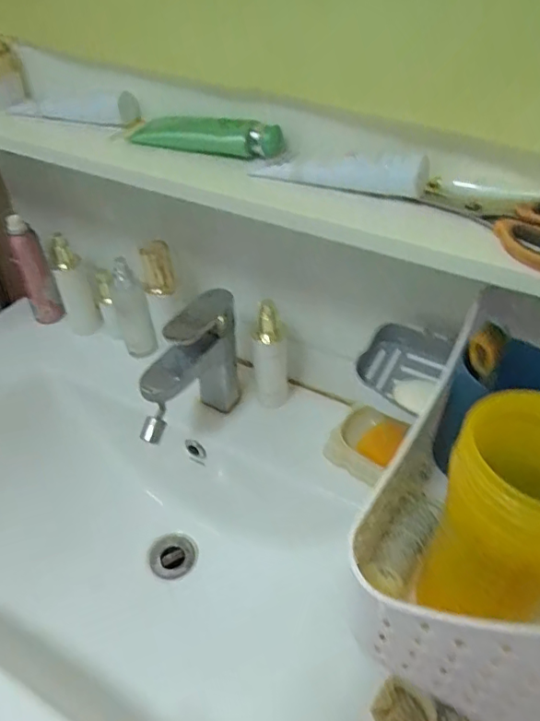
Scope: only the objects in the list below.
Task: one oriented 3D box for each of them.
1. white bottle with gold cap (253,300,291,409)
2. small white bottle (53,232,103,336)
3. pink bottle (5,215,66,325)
[{"bbox_3d":[0.003,-0.004,0.671,0.042,0.157,0.034,5,41,4],"label":"white bottle with gold cap"},{"bbox_3d":[-0.284,-0.112,0.797,0.050,0.162,0.049,-16,44,-18],"label":"small white bottle"},{"bbox_3d":[-0.336,-0.123,0.789,0.044,0.165,0.044,-19,45,-22],"label":"pink bottle"}]

